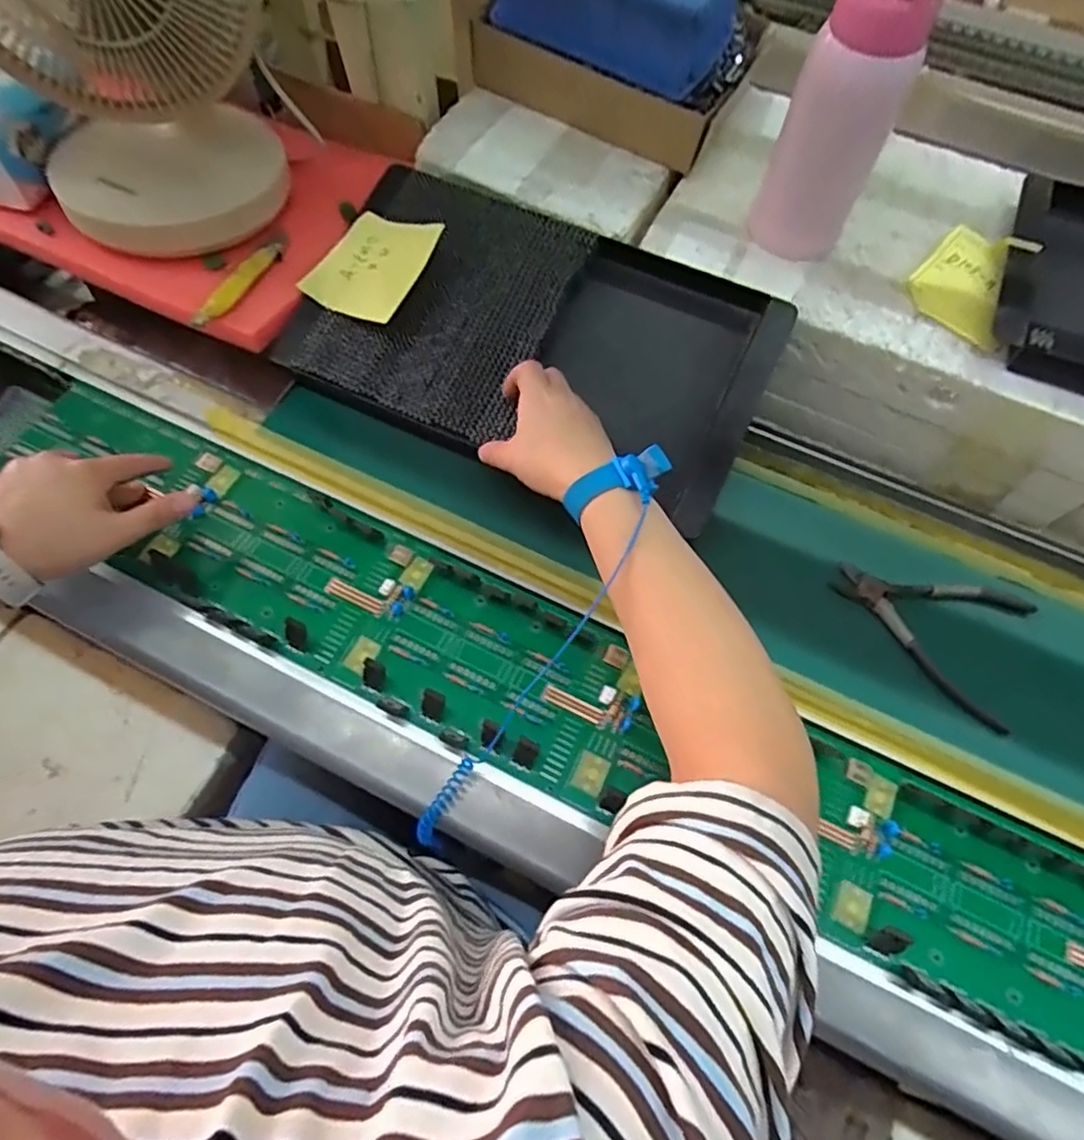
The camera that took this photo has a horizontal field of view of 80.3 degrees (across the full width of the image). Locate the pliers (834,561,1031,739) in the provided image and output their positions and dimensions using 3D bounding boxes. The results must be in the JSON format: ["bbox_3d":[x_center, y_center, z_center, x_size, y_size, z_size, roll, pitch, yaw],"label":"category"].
[{"bbox_3d":[0.303,0.031,0.484,0.106,0.012,0.147,-39,72,-18],"label":"pliers"}]

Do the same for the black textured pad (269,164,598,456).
[{"bbox_3d":[-0.086,-0.225,0.524,0.192,0.026,0.218,24,79,7],"label":"black textured pad"}]

